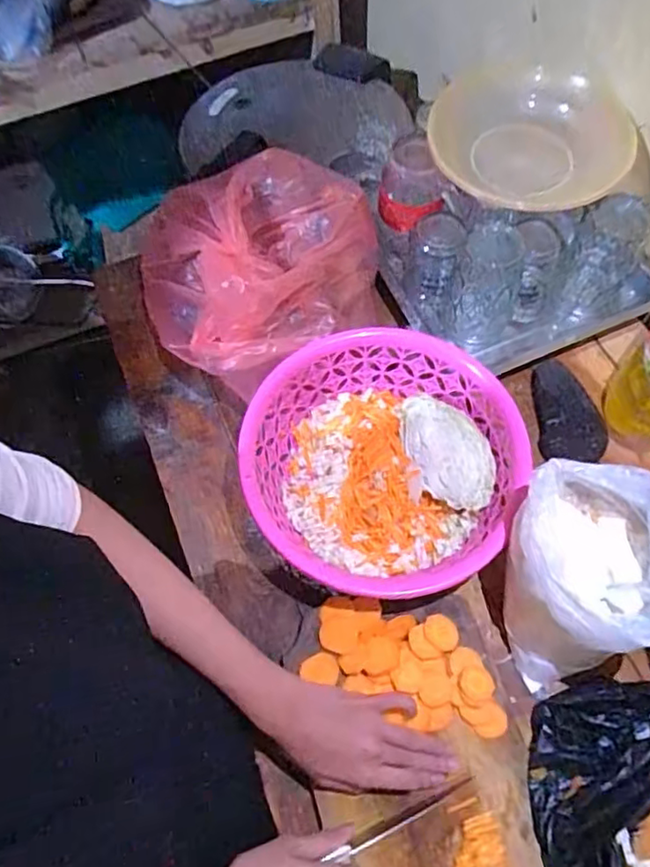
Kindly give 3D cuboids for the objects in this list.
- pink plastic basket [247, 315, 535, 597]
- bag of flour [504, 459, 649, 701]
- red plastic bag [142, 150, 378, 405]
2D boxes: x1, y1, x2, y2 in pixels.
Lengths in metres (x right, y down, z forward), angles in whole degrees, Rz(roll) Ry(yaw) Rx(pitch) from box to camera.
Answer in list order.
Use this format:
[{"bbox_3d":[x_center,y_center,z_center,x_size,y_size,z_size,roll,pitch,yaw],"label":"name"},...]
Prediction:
[{"bbox_3d":[0.056,0.027,0.580,0.246,0.087,0.250,-1,64,2],"label":"pink plastic basket"},{"bbox_3d":[0.209,0.116,0.481,0.105,0.144,0.149,-2,64,2],"label":"bag of flour"},{"bbox_3d":[-0.077,-0.198,0.660,0.266,0.116,0.279,-11,64,-2],"label":"red plastic bag"}]

